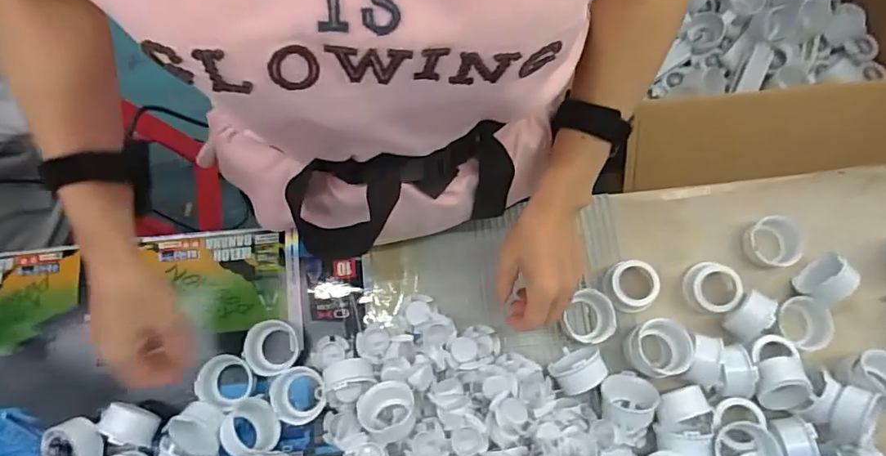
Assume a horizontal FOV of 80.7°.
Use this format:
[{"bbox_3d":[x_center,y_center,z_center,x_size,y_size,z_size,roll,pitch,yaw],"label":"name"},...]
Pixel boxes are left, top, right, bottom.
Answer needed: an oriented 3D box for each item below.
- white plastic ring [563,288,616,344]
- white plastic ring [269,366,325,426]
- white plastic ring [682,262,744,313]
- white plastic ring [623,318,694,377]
[{"bbox_3d":[0.151,0.093,0.544,0.047,0.026,0.053,-20,76,-5],"label":"white plastic ring"},{"bbox_3d":[-0.149,0.170,0.529,0.049,0.026,0.054,-9,80,-19],"label":"white plastic ring"},{"bbox_3d":[0.281,0.062,0.546,0.049,0.031,0.052,0,75,0],"label":"white plastic ring"},{"bbox_3d":[0.216,0.121,0.530,0.055,0.044,0.055,0,75,0],"label":"white plastic ring"}]

